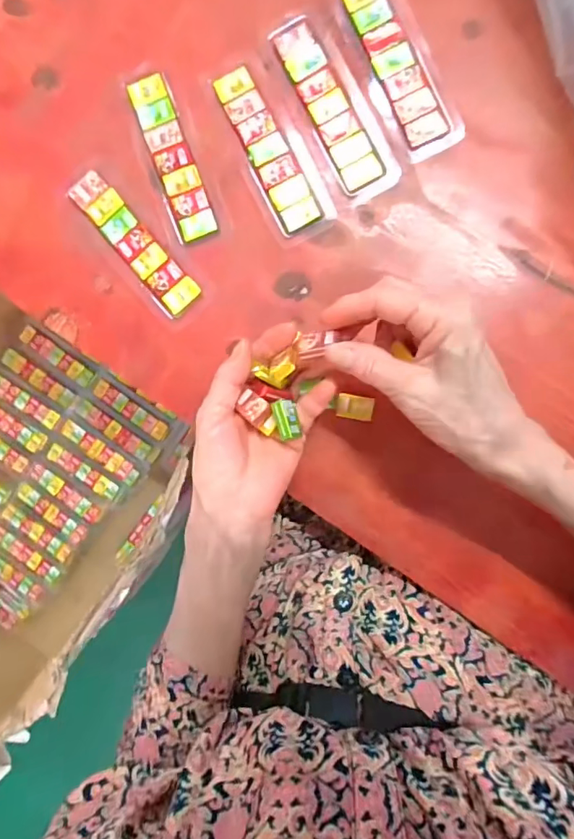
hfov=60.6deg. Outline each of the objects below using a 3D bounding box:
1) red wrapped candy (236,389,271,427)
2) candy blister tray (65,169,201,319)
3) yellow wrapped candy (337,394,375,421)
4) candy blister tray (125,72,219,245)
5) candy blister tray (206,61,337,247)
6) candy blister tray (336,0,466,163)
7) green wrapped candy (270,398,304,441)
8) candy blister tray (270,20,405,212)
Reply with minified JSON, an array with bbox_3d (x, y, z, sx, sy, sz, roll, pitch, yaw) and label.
[{"bbox_3d":[-0.022,-0.008,0.315,0.021,0.010,0.017,33,95,3],"label":"red wrapped candy"},{"bbox_3d":[-0.112,-0.127,0.360,0.032,0.010,0.118,-41,89,6],"label":"candy blister tray"},{"bbox_3d":[0.049,-0.009,0.351,0.025,0.005,0.017,9,94,5],"label":"yellow wrapped candy"},{"bbox_3d":[-0.082,-0.187,0.354,0.030,0.006,0.118,-19,91,6],"label":"candy blister tray"},{"bbox_3d":[-0.012,-0.193,0.351,0.042,0.007,0.128,-26,90,6],"label":"candy blister tray"},{"bbox_3d":[0.073,-0.247,0.340,0.043,0.007,0.137,-26,90,6],"label":"candy blister tray"},{"bbox_3d":[0.000,-0.001,0.314,0.014,0.015,0.023,-18,91,6],"label":"green wrapped candy"},{"bbox_3d":[0.029,-0.217,0.344,0.040,0.005,0.133,-31,90,6],"label":"candy blister tray"}]

